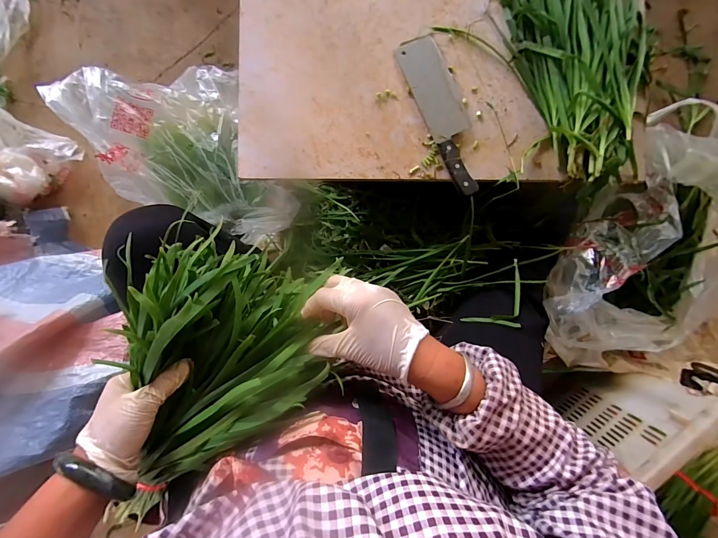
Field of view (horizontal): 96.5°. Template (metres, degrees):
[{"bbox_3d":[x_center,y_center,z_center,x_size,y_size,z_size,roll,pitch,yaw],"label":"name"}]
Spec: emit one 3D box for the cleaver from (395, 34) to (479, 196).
[{"bbox_3d":[0.142,-0.256,0.522,0.070,0.031,0.273,-22,90,0],"label":"cleaver"}]

